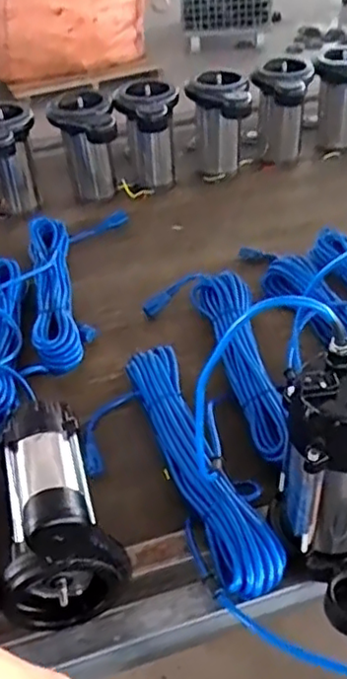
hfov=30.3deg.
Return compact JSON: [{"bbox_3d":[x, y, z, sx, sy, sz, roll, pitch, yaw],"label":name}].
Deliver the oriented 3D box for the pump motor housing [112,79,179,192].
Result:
[{"bbox_3d":[-0.046,-0.373,1.222,0.115,0.190,0.121,-5,41,0],"label":"pump motor housing"}]

